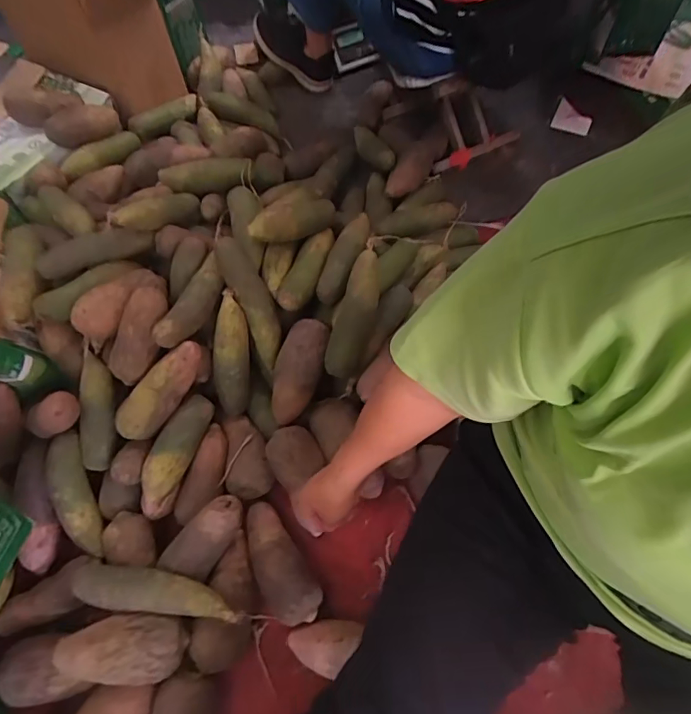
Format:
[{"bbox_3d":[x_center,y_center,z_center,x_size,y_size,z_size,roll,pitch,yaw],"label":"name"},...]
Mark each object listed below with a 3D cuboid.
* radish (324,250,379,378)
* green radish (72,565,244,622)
[{"bbox_3d":[0.018,-0.068,0.753,0.051,0.058,0.202,14,84,12],"label":"radish"},{"bbox_3d":[-0.257,0.320,0.649,0.238,0.057,0.055,3,60,6],"label":"green radish"}]

